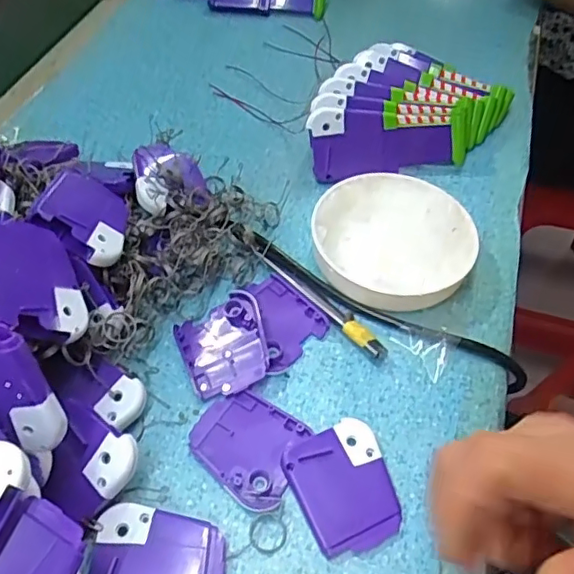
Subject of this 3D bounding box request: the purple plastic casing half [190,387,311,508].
[{"bbox_3d":[-0.022,0.085,0.314,0.058,0.005,0.053,24,57,16],"label":"purple plastic casing half"}]

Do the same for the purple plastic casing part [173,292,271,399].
[{"bbox_3d":[-0.037,0.035,0.346,0.050,0.011,0.057,-18,56,-14],"label":"purple plastic casing part"}]

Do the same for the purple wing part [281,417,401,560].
[{"bbox_3d":[0.030,0.103,0.300,0.050,0.009,0.062,-19,56,-15],"label":"purple wing part"}]

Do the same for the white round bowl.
[{"bbox_3d":[0.070,-0.032,0.387,0.103,0.027,0.100,1,53,-1],"label":"white round bowl"}]

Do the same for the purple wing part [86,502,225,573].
[{"bbox_3d":[-0.061,0.132,0.273,0.060,0.011,0.050,4,54,2],"label":"purple wing part"}]

